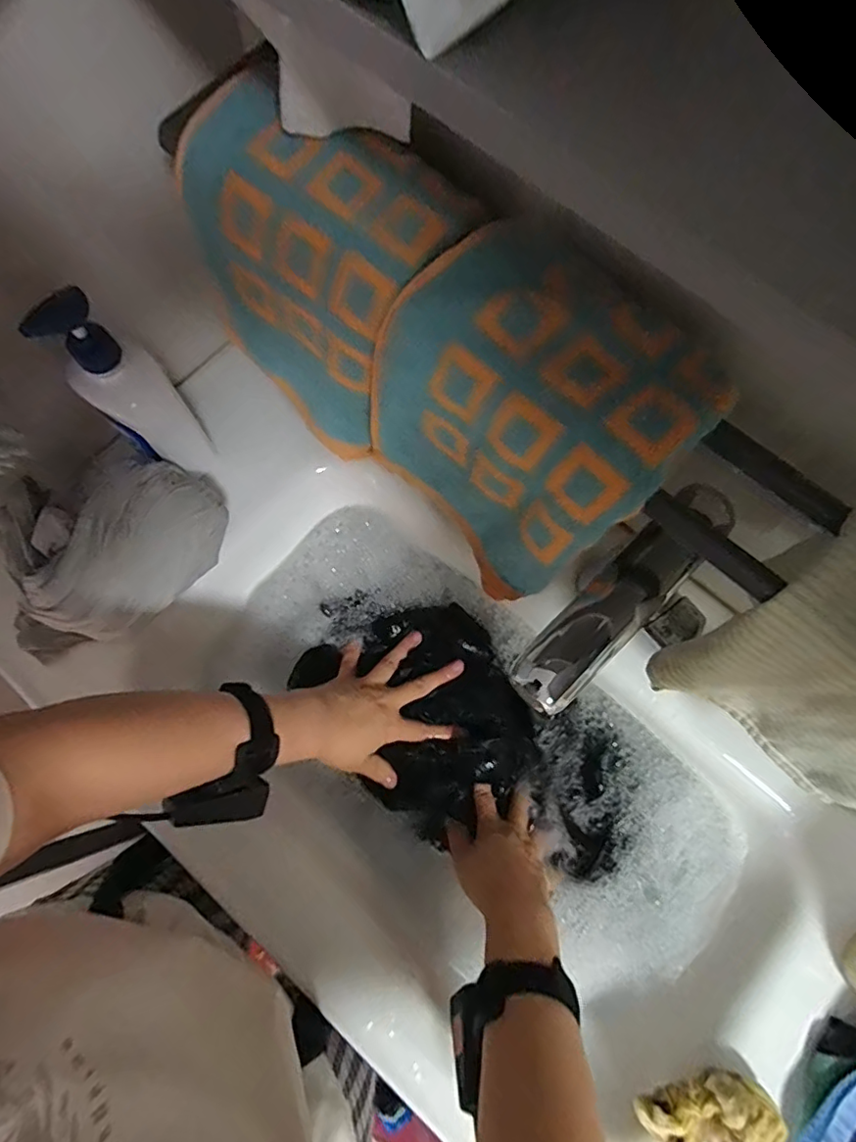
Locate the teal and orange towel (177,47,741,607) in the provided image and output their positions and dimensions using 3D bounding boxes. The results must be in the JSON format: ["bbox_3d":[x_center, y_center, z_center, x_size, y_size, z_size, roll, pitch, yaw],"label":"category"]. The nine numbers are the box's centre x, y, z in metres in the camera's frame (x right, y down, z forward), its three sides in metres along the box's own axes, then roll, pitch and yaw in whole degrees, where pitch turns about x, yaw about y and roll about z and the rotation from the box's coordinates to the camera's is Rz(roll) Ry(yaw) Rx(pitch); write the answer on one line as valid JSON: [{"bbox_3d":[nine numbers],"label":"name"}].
[{"bbox_3d":[-0.009,-0.131,0.349,0.319,0.161,0.118,39,77,9],"label":"teal and orange towel"}]

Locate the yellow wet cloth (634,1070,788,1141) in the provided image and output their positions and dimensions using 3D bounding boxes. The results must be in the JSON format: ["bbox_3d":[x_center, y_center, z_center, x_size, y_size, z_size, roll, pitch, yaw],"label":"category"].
[{"bbox_3d":[0.207,0.406,0.402,0.091,0.040,0.054,-15,76,-5],"label":"yellow wet cloth"}]

